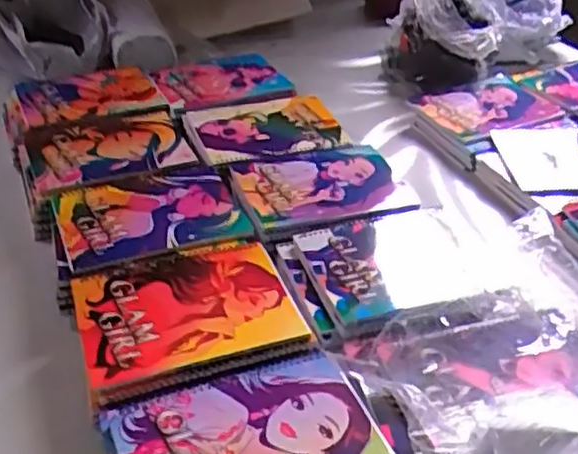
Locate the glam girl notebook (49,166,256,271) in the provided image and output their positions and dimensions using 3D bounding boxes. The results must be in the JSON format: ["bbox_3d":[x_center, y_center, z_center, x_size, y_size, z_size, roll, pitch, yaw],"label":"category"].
[{"bbox_3d":[-0.155,-0.015,0.794,0.205,0.012,0.150,-13,38,-19],"label":"glam girl notebook"}]

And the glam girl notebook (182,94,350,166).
[{"bbox_3d":[-0.034,-0.138,0.963,0.200,0.019,0.153,-9,37,-13],"label":"glam girl notebook"}]

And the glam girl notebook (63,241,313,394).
[{"bbox_3d":[-0.100,0.074,0.665,0.198,0.007,0.148,-12,38,-17],"label":"glam girl notebook"}]

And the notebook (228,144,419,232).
[{"bbox_3d":[0.042,-0.056,0.856,0.202,0.013,0.140,-10,37,-15],"label":"notebook"}]

